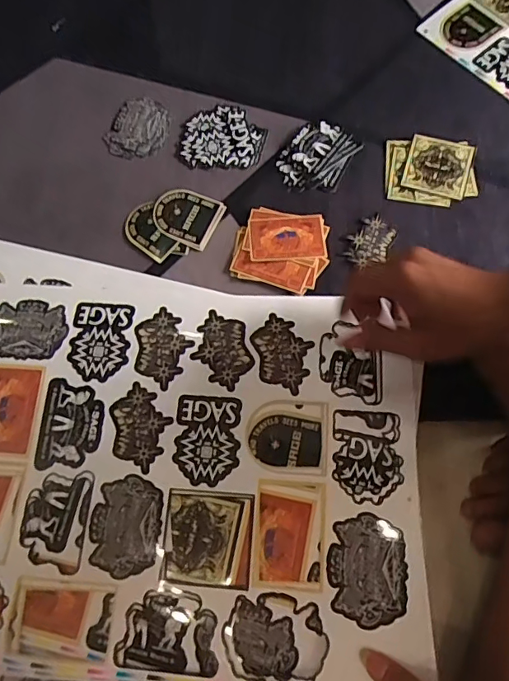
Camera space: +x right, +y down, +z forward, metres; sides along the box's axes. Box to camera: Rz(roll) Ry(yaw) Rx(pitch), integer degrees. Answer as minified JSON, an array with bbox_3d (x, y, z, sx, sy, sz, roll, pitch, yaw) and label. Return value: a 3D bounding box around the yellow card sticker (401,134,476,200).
[{"bbox_3d":[0.204,-0.194,0.541,0.067,0.004,0.067,16,82,8],"label":"yellow card sticker"}]

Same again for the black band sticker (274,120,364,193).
[{"bbox_3d":[0.070,-0.208,0.554,0.074,0.007,0.090,30,80,9],"label":"black band sticker"}]

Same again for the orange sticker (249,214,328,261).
[{"bbox_3d":[0.035,-0.111,0.524,0.080,0.005,0.054,-3,71,1],"label":"orange sticker"}]

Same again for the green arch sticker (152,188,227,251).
[{"bbox_3d":[-0.076,-0.138,0.538,0.073,0.004,0.061,22,74,9],"label":"green arch sticker"}]

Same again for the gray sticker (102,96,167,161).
[{"bbox_3d":[-0.137,-0.252,0.578,0.072,0.005,0.084,18,73,8],"label":"gray sticker"}]

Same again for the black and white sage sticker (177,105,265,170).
[{"bbox_3d":[-0.038,-0.238,0.568,0.097,0.005,0.085,3,72,3],"label":"black and white sage sticker"}]

